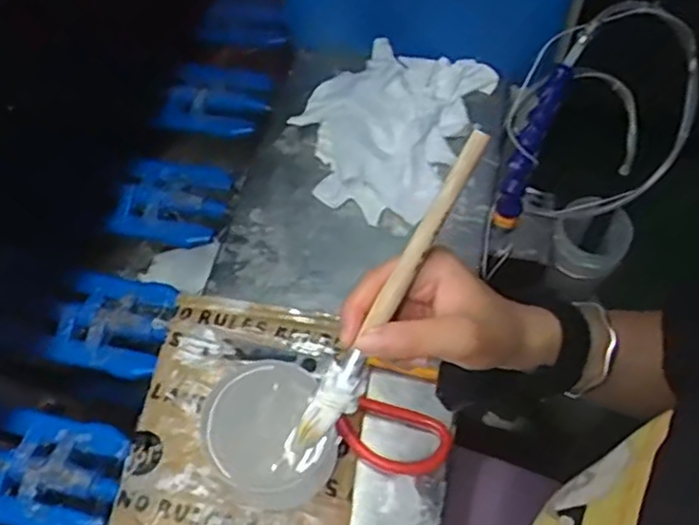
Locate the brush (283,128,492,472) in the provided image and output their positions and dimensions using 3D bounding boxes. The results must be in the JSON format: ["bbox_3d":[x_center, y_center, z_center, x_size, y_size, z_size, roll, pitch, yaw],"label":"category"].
[{"bbox_3d":[0.020,0.022,0.352,0.018,0.013,0.198,31,94,16],"label":"brush"}]

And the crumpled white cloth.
[{"bbox_3d":[0.040,-0.151,0.678,0.157,0.037,0.232,26,67,14],"label":"crumpled white cloth"}]

